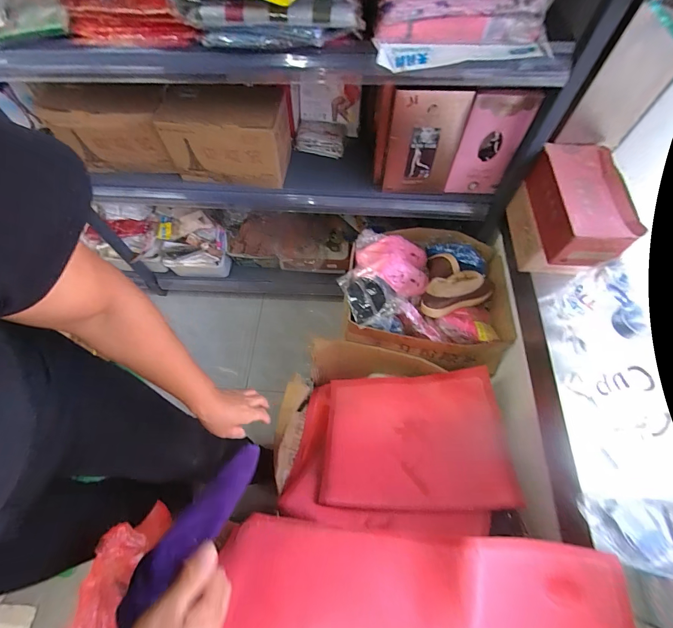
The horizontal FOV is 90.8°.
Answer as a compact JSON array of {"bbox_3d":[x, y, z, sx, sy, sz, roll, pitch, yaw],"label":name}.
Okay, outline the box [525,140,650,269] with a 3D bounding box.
[{"bbox_3d":[0.508,-0.225,0.688,0.148,0.085,0.282,1,63,1],"label":"box"}]

